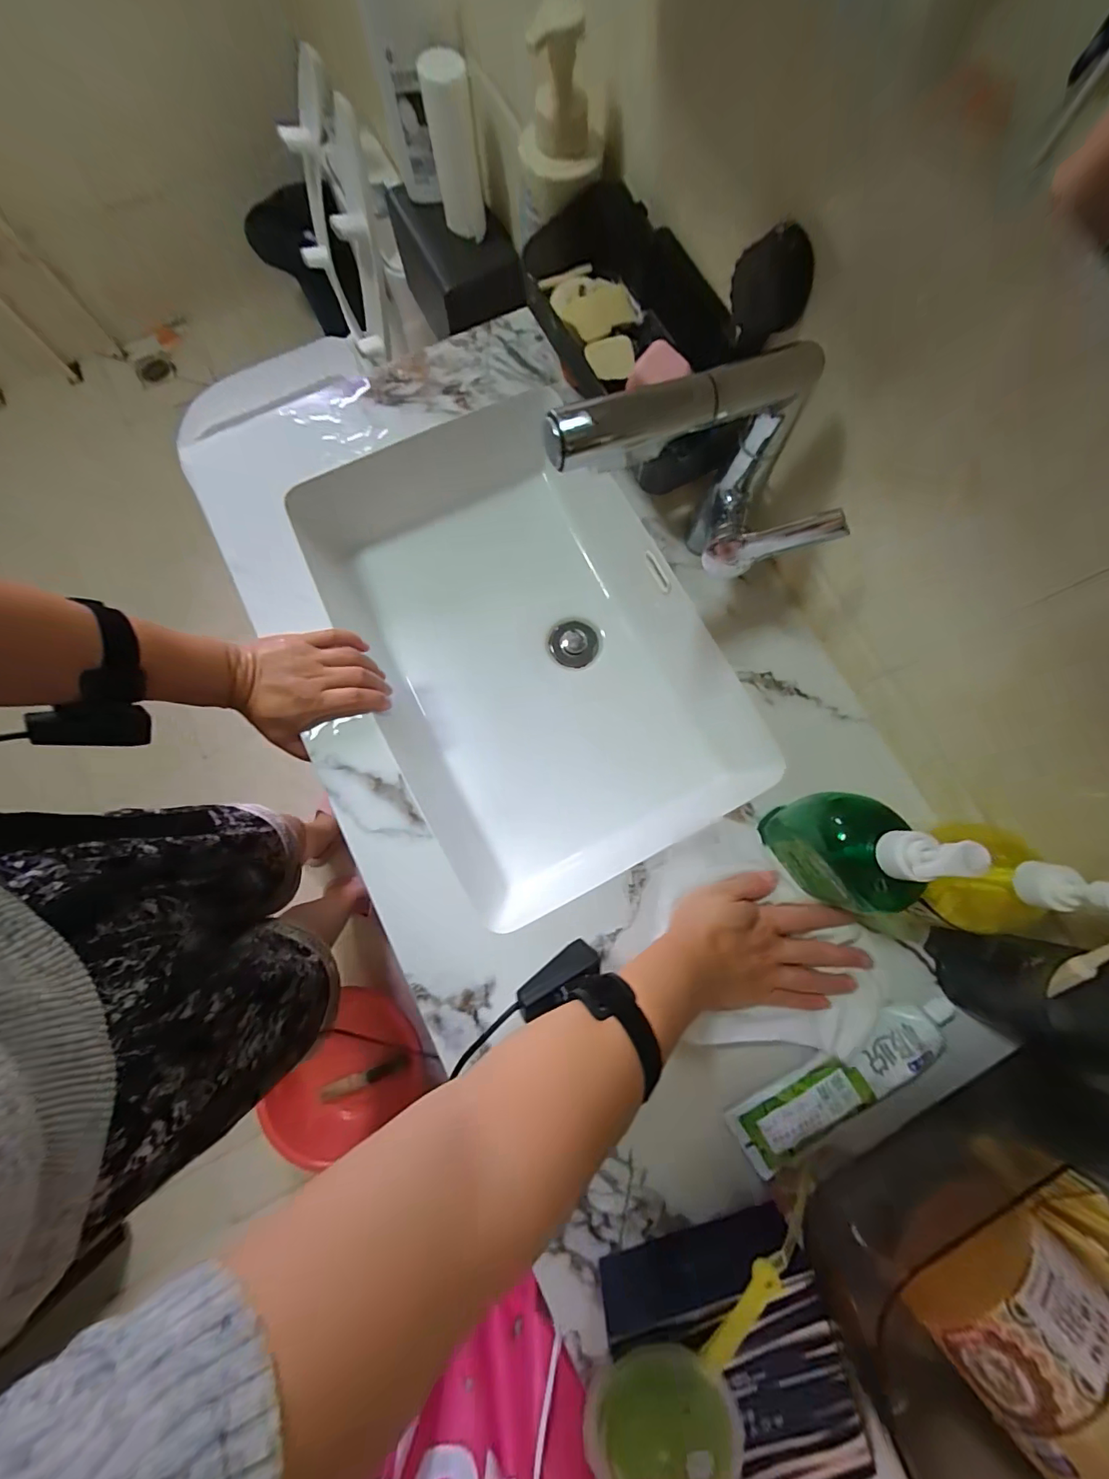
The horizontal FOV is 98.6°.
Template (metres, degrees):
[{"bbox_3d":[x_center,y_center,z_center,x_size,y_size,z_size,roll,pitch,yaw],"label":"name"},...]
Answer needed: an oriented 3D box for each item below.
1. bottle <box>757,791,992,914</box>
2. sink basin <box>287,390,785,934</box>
[{"bbox_3d":[0.217,0.084,0.345,0.052,0.174,0.090,-26,80,-6],"label":"bottle"},{"bbox_3d":[-0.029,-0.096,0.553,0.339,0.143,0.507,-26,80,-6],"label":"sink basin"}]

